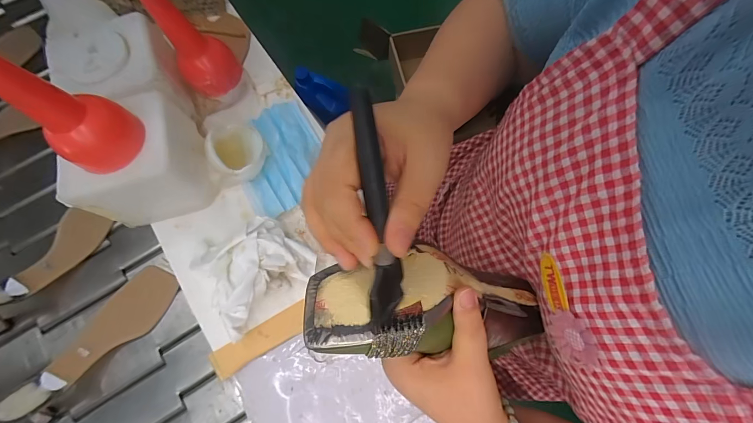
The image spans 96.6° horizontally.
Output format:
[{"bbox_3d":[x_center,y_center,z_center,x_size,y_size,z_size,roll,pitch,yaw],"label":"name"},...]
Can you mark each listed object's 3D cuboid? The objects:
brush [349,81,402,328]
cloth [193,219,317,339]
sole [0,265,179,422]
[{"bbox_3d":[0.001,0.004,0.195,0.021,0.022,0.142,-7,112,-1],"label":"brush"},{"bbox_3d":[-0.146,0.062,0.392,0.121,0.053,0.107,-41,75,-9],"label":"cloth"},{"bbox_3d":[-0.354,0.161,0.428,0.070,0.046,0.211,34,60,10],"label":"sole"}]

